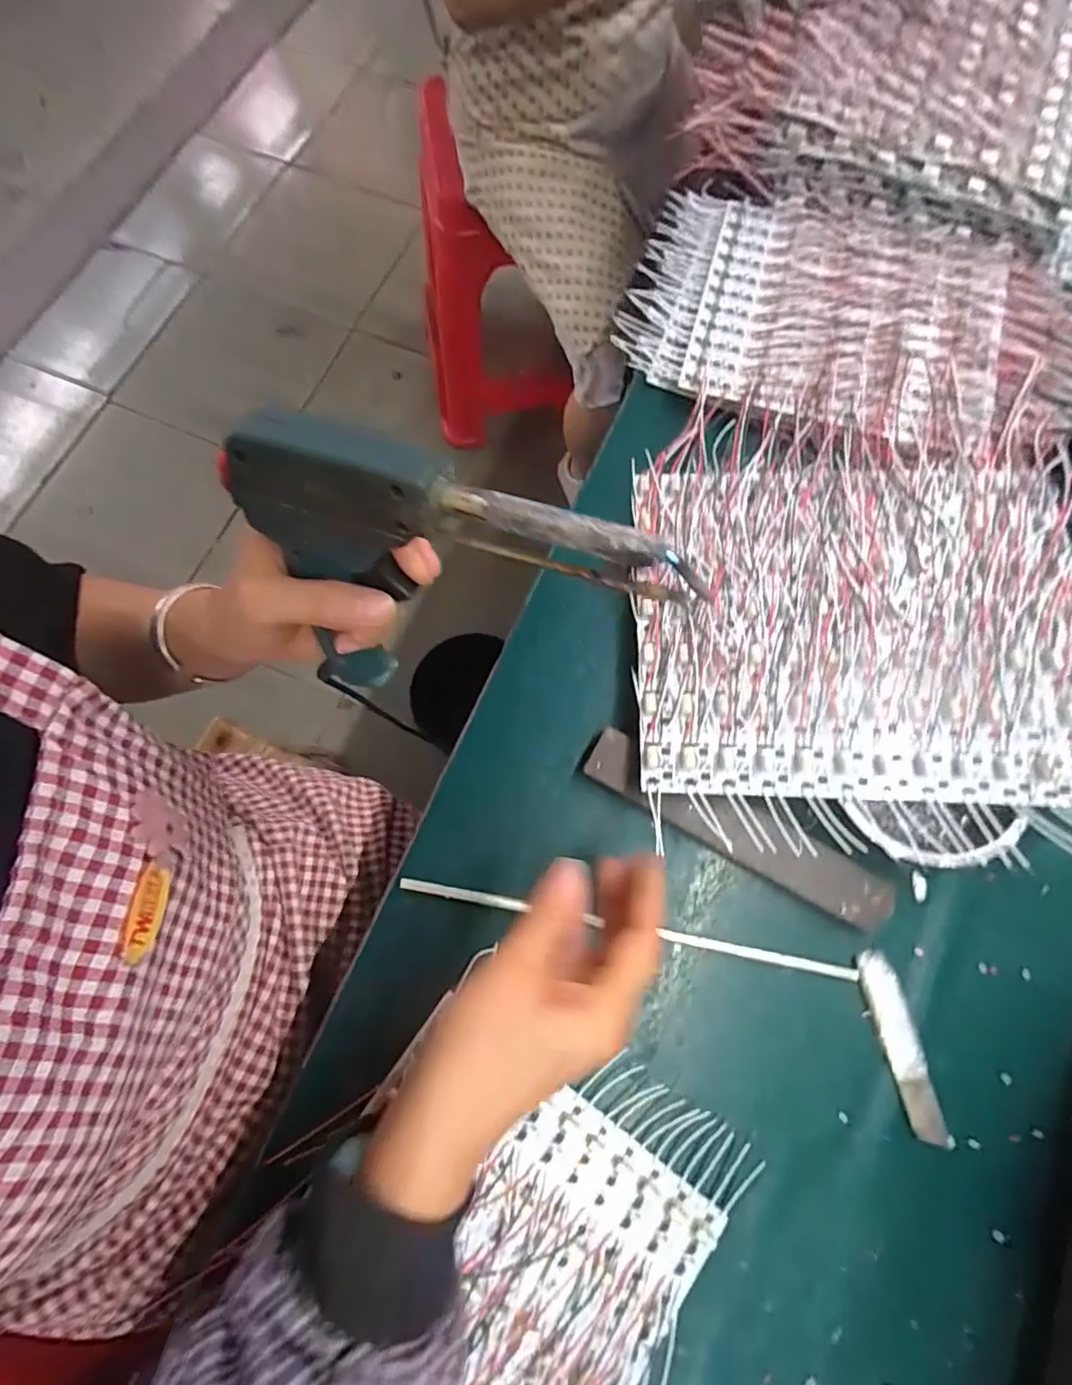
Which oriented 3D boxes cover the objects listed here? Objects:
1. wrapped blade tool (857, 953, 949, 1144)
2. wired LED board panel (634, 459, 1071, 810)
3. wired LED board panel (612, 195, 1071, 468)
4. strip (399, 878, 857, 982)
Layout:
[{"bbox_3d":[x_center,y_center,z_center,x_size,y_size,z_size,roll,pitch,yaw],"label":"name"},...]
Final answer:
[{"bbox_3d":[0.214,0.207,0.344,0.022,0.007,0.103,-13,77,-5],"label":"wrapped blade tool"},{"bbox_3d":[0.209,-0.046,0.376,0.280,0.043,0.250,3,77,-1],"label":"wired LED board panel"},{"bbox_3d":[0.250,-0.285,0.460,0.354,0.039,0.201,19,77,7],"label":"wired LED board panel"},{"bbox_3d":[0.055,0.144,0.358,0.279,0.004,0.007,11,77,1],"label":"strip"}]

